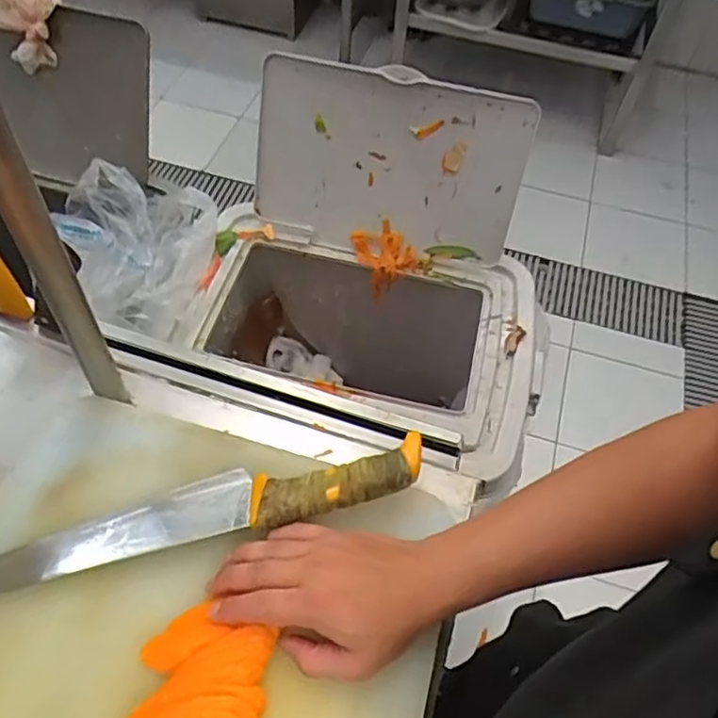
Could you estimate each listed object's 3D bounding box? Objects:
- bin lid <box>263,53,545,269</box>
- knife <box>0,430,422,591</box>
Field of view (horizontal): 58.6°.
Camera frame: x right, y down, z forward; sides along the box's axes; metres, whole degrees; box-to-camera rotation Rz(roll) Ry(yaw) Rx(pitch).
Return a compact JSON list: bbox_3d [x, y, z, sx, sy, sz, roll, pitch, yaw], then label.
[{"bbox_3d":[0.042,-0.263,0.865,0.354,0.235,0.037,11,38,-1],"label":"bin lid"},{"bbox_3d":[-0.125,0.109,0.465,0.353,0.026,0.050,-9,56,-11],"label":"knife"}]

